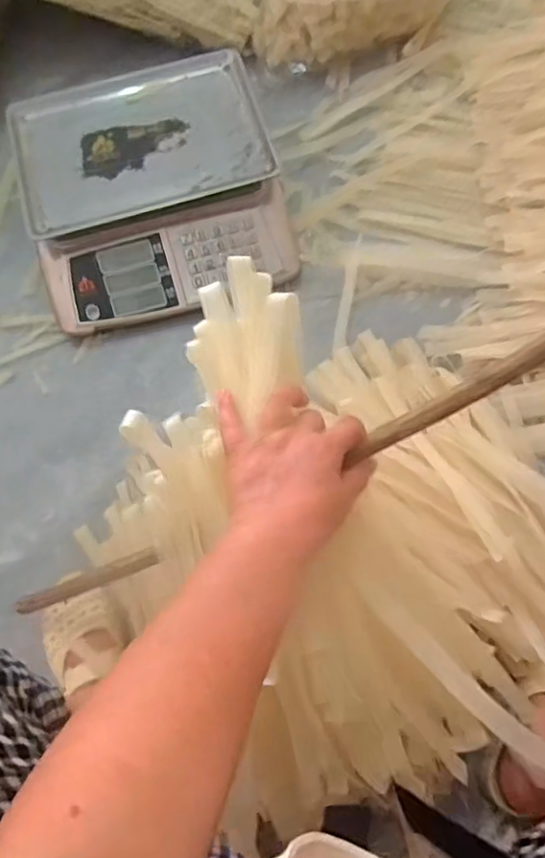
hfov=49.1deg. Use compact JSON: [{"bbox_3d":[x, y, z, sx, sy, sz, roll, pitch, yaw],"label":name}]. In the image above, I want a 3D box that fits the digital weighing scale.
[{"bbox_3d":[-0.166,-0.332,0.841,0.332,0.117,0.348,-15,71,-5],"label":"digital weighing scale"}]

